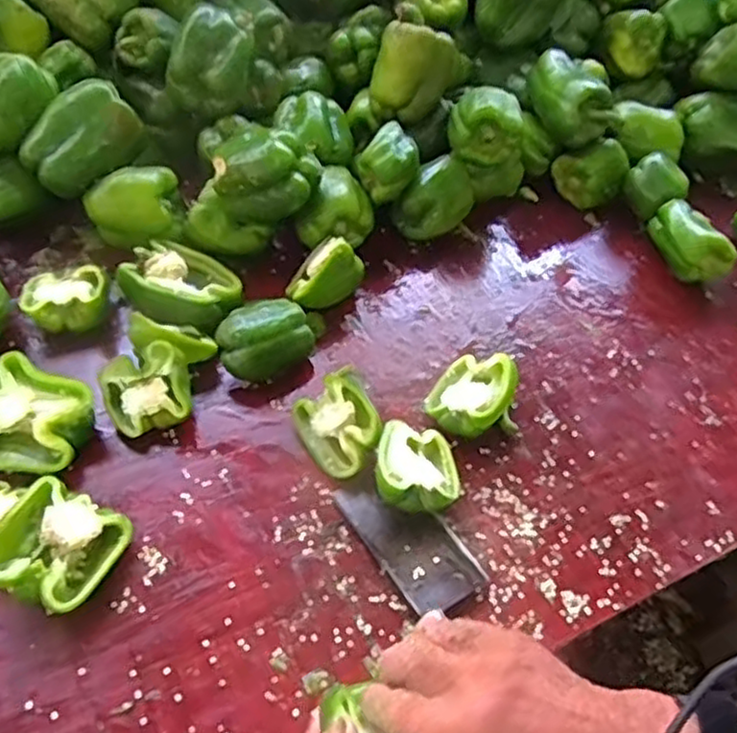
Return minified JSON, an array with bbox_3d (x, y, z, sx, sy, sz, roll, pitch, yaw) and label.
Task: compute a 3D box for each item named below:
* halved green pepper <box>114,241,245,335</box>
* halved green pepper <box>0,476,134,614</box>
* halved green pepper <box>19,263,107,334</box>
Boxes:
[{"bbox_3d":[-0.174,-0.077,0.687,0.107,0.050,0.089,21,54,11],"label":"halved green pepper"},{"bbox_3d":[-0.224,0.131,0.519,0.074,0.053,0.081,18,54,9],"label":"halved green pepper"},{"bbox_3d":[-0.282,-0.061,0.677,0.079,0.043,0.068,-7,54,-10],"label":"halved green pepper"}]

